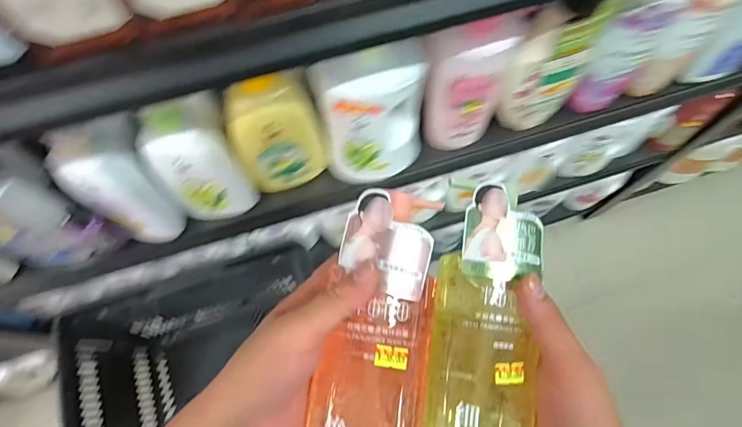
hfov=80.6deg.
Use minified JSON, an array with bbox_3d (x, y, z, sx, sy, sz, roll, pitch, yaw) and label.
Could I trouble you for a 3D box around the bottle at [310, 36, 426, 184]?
[{"bbox_3d":[0.002,-0.116,0.553,0.143,0.213,0.069,-8,71,-4],"label":"bottle"}]

